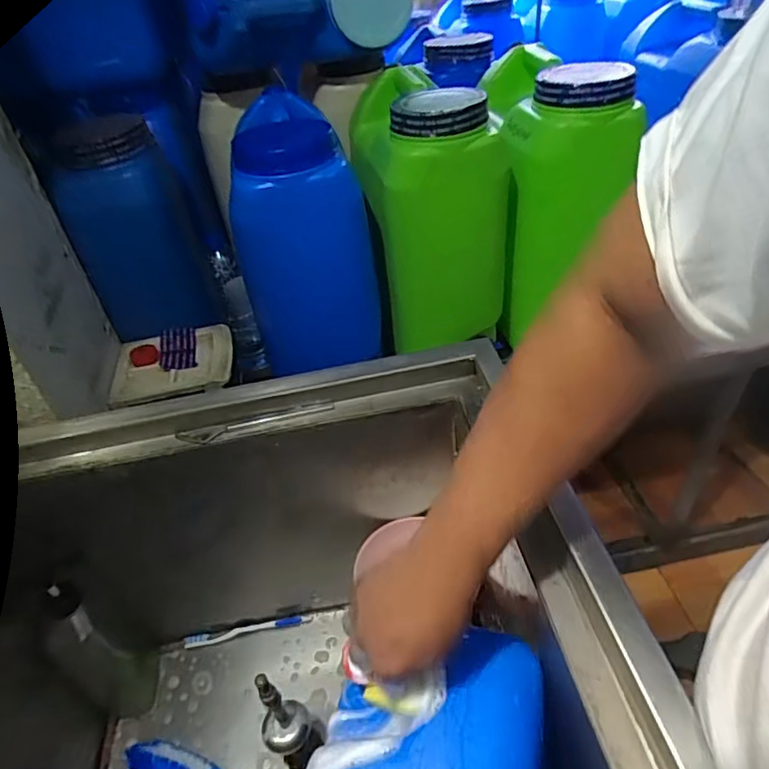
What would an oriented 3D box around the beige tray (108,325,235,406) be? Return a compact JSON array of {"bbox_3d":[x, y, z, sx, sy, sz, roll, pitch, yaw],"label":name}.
[{"bbox_3d":[-0.306,-0.034,0.814,0.163,0.021,0.157,-9,41,-2],"label":"beige tray"}]

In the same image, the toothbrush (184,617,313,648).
[{"bbox_3d":[-0.202,0.366,0.827,0.187,0.010,0.015,-9,41,-3],"label":"toothbrush"}]

